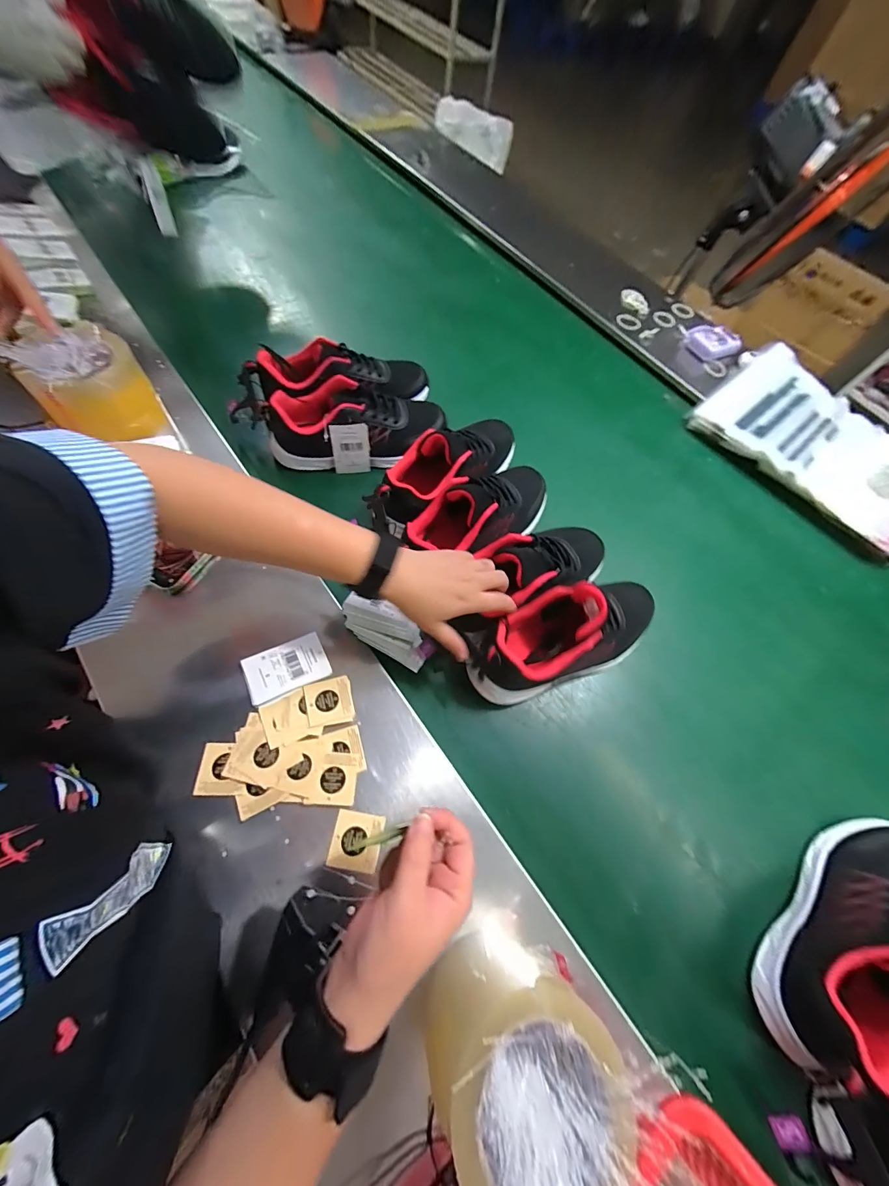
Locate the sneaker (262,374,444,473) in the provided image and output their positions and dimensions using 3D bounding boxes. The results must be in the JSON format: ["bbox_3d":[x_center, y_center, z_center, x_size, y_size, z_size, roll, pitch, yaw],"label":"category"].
[{"bbox_3d":[-0.122,-0.240,0.545,0.246,0.080,0.086,-10,66,-8],"label":"sneaker"}]

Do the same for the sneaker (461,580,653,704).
[{"bbox_3d":[0.148,0.043,0.430,0.255,0.107,0.090,-18,68,-11],"label":"sneaker"}]

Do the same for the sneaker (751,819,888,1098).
[{"bbox_3d":[0.386,0.313,0.339,0.249,0.081,0.085,-39,73,-19],"label":"sneaker"}]

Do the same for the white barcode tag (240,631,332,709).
[{"bbox_3d":[-0.168,0.080,0.406,0.080,0.014,0.052,-24,69,-14],"label":"white barcode tag"}]

